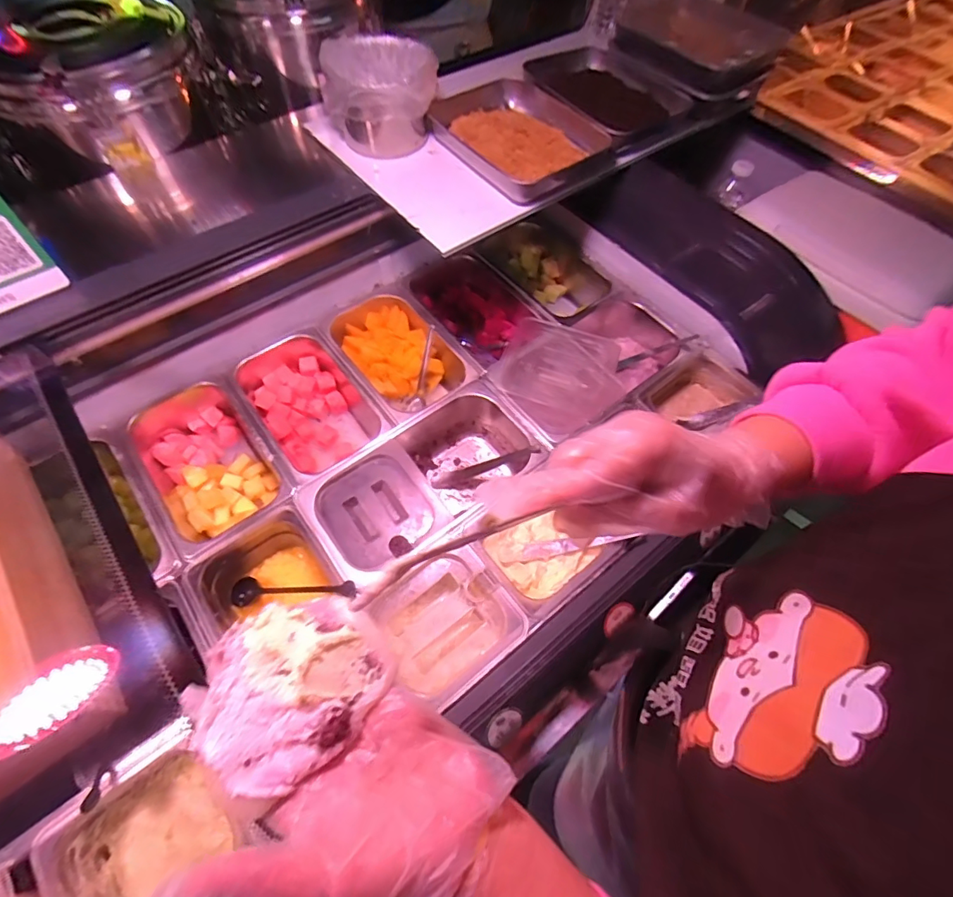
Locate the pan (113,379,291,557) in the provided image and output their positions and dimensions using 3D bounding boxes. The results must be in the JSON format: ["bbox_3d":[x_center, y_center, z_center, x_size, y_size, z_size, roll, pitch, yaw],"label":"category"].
[{"bbox_3d":[-0.404,0.025,0.730,0.172,0.088,0.282,-37,65,-20],"label":"pan"}]

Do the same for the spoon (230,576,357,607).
[{"bbox_3d":[-0.243,0.183,0.627,0.207,0.023,0.034,-9,55,24],"label":"spoon"}]

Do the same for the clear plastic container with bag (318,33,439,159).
[{"bbox_3d":[-0.141,-0.541,0.756,0.132,0.128,0.144,28,63,16],"label":"clear plastic container with bag"}]

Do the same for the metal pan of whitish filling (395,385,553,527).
[{"bbox_3d":[-0.012,0.010,0.757,0.168,0.111,0.147,-32,64,-18],"label":"metal pan of whitish filling"}]

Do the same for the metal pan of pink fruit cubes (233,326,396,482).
[{"bbox_3d":[-0.265,-0.058,0.789,0.162,0.101,0.269,-36,65,-19],"label":"metal pan of pink fruit cubes"}]

